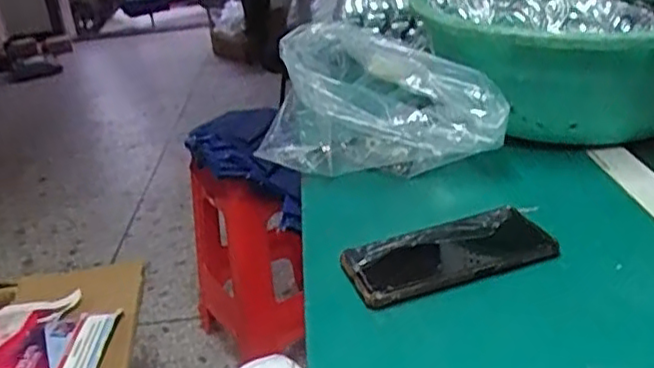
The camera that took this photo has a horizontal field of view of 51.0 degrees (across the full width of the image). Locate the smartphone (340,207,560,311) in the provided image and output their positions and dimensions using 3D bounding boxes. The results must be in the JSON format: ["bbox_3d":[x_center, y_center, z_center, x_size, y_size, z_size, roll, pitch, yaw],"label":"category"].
[{"bbox_3d":[0.097,0.057,0.548,0.161,0.015,0.075,-13,25,-13],"label":"smartphone"}]

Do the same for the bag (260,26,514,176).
[{"bbox_3d":[0.046,-0.084,0.708,0.249,0.144,0.134,-4,25,5],"label":"bag"}]

